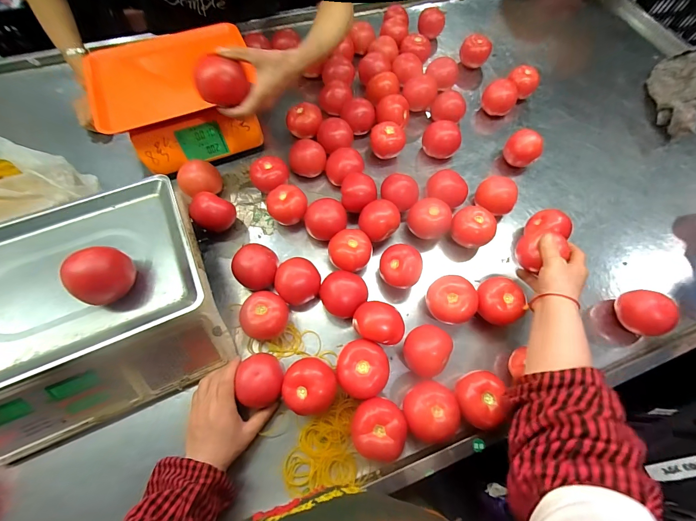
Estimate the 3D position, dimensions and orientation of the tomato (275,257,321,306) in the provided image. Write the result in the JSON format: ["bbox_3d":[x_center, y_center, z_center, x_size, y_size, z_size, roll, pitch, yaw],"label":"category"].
[{"bbox_3d":[-0.085,0.035,0.511,0.070,0.060,0.072,1,66,-1],"label":"tomato"}]

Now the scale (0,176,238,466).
[{"bbox_3d":[-0.393,0.067,0.448,0.346,0.141,0.318,-22,68,-11],"label":"scale"}]

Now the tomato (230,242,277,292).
[{"bbox_3d":[-0.155,0.015,0.521,0.071,0.068,0.070,1,66,-1],"label":"tomato"}]

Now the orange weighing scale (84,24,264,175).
[{"bbox_3d":[-0.331,-0.324,0.619,0.294,0.132,0.241,-17,67,-9],"label":"orange weighing scale"}]

